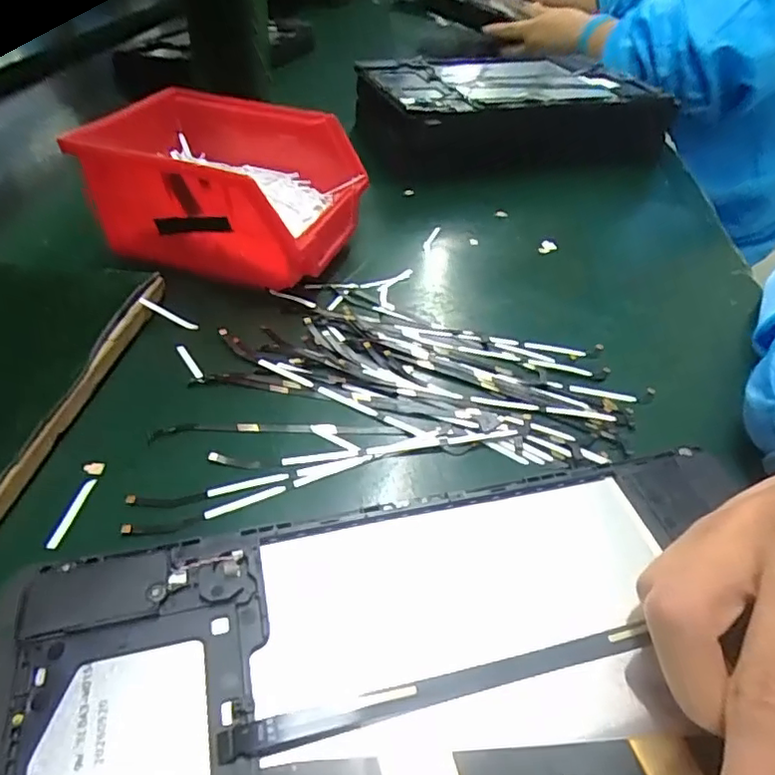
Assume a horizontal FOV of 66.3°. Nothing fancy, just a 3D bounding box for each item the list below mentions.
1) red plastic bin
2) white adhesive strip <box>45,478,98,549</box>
[{"bbox_3d":[-0.099,-0.121,0.359,0.153,0.072,0.115,9,43,5],"label":"red plastic bin"},{"bbox_3d":[-0.121,0.046,0.224,0.005,0.004,0.031,6,43,1],"label":"white adhesive strip"}]

